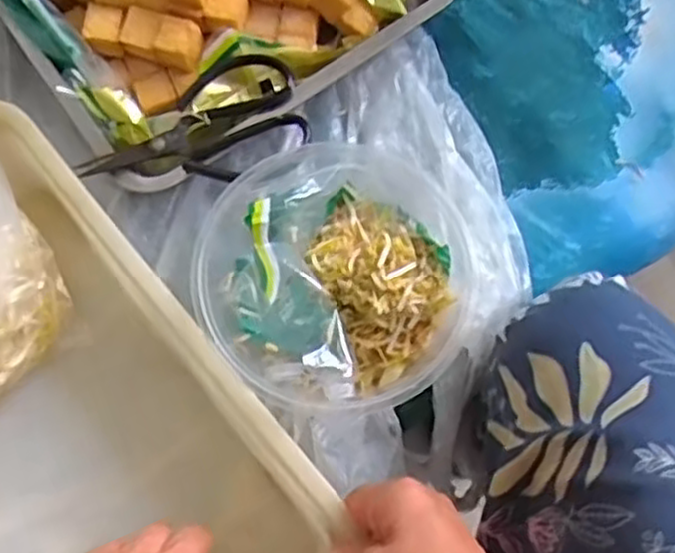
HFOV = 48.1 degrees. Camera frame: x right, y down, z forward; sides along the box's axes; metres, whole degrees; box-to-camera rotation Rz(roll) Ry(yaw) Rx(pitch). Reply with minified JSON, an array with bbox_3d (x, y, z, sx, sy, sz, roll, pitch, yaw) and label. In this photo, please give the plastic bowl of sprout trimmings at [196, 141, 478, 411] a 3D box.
[{"bbox_3d":[0.007,-0.009,0.470,0.164,0.076,0.181,35,79,11],"label":"plastic bowl of sprout trimmings"}]

